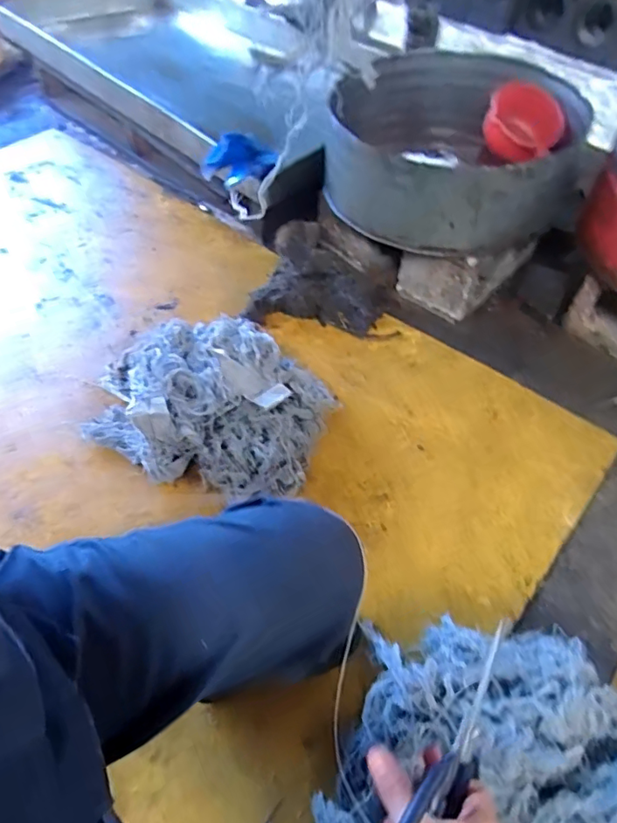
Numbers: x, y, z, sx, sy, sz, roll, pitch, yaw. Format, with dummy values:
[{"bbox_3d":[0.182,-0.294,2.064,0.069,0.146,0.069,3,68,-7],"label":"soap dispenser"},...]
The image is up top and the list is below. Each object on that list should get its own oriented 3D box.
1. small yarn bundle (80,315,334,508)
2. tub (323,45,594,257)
[{"bbox_3d":[-0.206,-0.042,1.029,0.463,0.142,0.364,25,57,17],"label":"small yarn bundle"},{"bbox_3d":[0.307,-0.591,1.188,0.521,0.203,0.538,-3,53,-3],"label":"tub"}]

